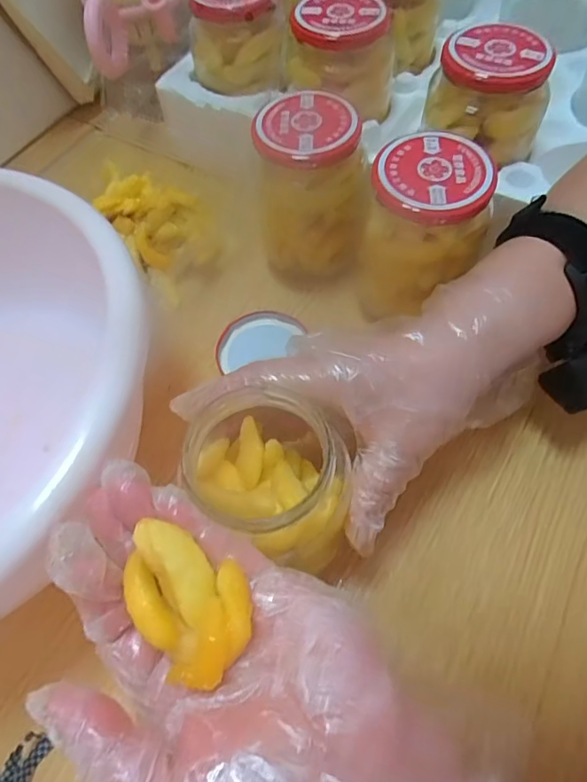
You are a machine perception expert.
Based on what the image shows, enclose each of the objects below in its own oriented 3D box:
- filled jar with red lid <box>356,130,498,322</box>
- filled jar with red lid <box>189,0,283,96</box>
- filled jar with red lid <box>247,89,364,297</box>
[{"bbox_3d":[0.084,-0.099,0.333,0.073,0.098,0.081,13,62,11],"label":"filled jar with red lid"},{"bbox_3d":[-0.046,-0.295,0.416,0.078,0.061,0.076,-4,60,2],"label":"filled jar with red lid"},{"bbox_3d":[0.013,-0.138,0.375,0.075,0.122,0.083,-10,62,-3],"label":"filled jar with red lid"}]

